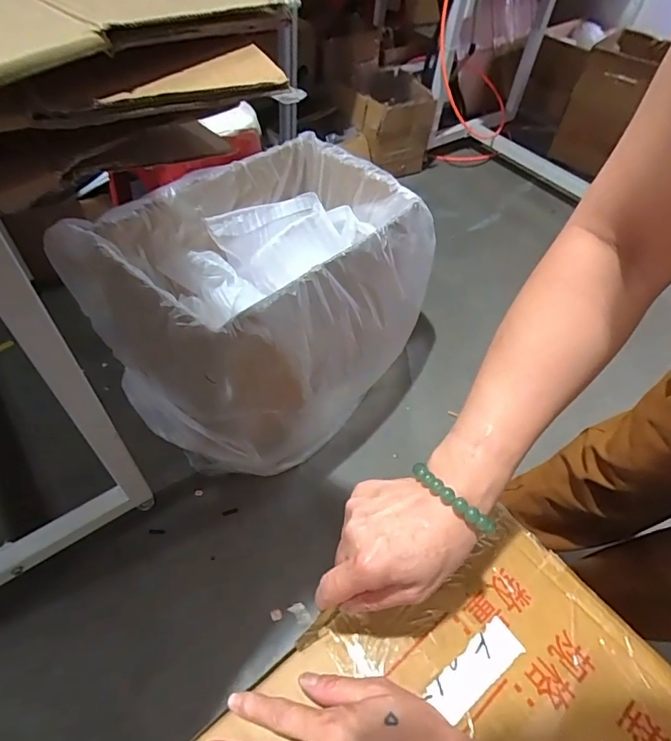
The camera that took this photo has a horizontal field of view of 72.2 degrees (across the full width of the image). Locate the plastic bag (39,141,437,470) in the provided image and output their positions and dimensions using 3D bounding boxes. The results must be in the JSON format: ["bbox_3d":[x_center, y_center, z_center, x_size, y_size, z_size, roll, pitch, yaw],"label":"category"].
[{"bbox_3d":[-0.113,-0.133,0.970,0.450,0.375,0.637,34,56,23],"label":"plastic bag"}]

